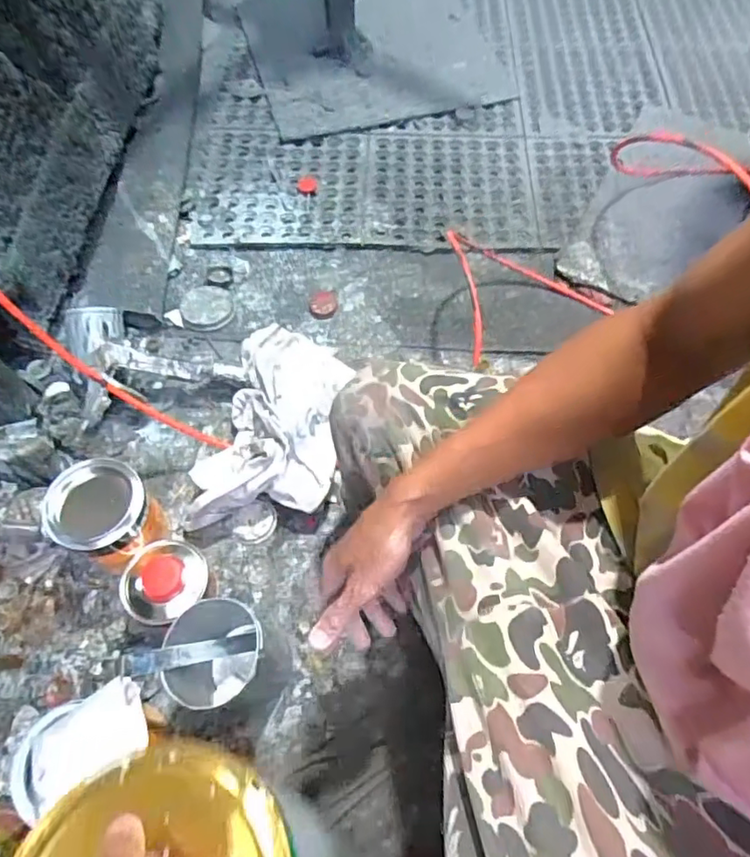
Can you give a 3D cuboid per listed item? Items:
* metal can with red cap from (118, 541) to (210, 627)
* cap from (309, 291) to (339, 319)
[{"bbox_3d":[-0.257,0.186,0.713,0.079,0.077,0.104,28,66,13],"label":"metal can with red cap"},{"bbox_3d":[-0.084,-0.202,0.940,0.046,0.009,0.056,-2,63,-2],"label":"cap"}]

